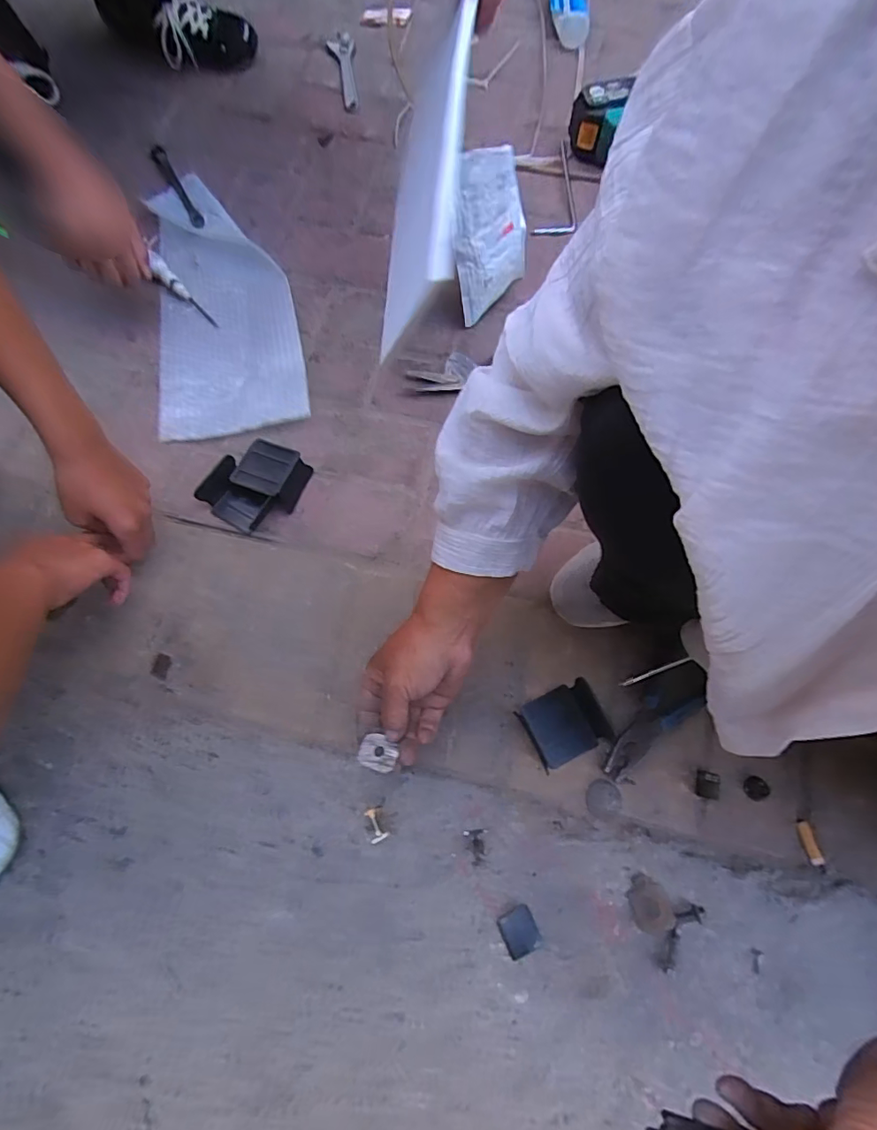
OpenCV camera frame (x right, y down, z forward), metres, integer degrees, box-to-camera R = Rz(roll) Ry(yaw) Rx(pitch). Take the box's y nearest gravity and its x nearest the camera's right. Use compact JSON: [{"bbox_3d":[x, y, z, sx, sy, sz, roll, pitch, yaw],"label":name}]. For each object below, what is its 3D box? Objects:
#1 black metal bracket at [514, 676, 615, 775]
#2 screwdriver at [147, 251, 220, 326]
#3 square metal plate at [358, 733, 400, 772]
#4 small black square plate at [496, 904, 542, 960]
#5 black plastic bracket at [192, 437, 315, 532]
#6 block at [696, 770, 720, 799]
[{"bbox_3d":[0.133,0.168,0.534,0.080,0.027,0.071,-24,74,-9],"label":"black metal bracket"},{"bbox_3d":[-0.370,-0.392,0.723,0.023,0.025,0.141,-40,77,-13],"label":"screwdriver"},{"bbox_3d":[-0.052,0.163,0.441,0.034,0.004,0.029,14,52,4],"label":"square metal plate"},{"bbox_3d":[0.076,0.343,0.473,0.032,0.004,0.038,-22,73,-8],"label":"small black square plate"},{"bbox_3d":[-0.225,-0.100,0.618,0.099,0.033,0.106,21,72,6],"label":"black plastic bracket"},{"bbox_3d":[0.280,0.228,0.523,0.022,0.008,0.026,13,72,3],"label":"block"}]

